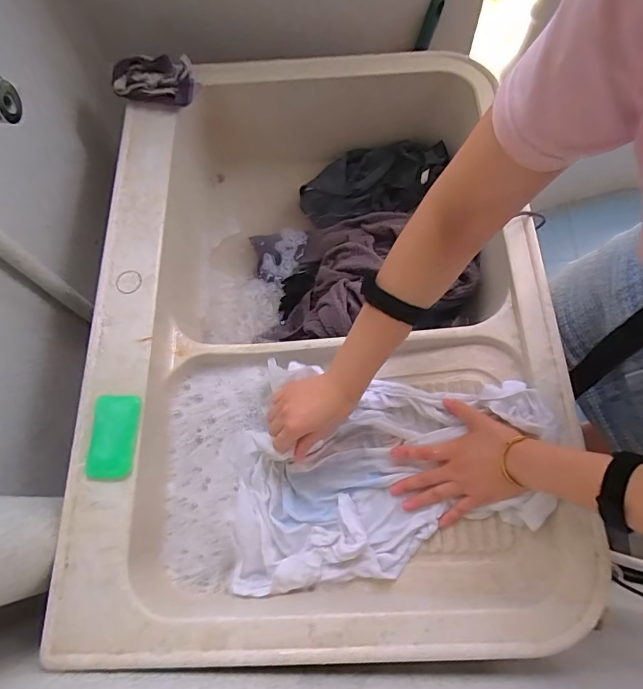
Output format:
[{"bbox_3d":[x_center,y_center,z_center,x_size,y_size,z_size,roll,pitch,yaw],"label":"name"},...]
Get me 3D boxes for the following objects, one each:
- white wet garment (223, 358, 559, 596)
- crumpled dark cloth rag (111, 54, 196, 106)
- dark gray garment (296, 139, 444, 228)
[{"bbox_3d":[0.074,0.163,0.543,0.364,0.106,0.266,0,71,2],"label":"white wet garment"},{"bbox_3d":[-0.261,-0.409,0.680,0.118,0.054,0.062,-11,71,-2],"label":"crumpled dark cloth rag"},{"bbox_3d":[0.096,-0.306,0.816,0.266,0.062,0.124,-7,71,-1],"label":"dark gray garment"}]

